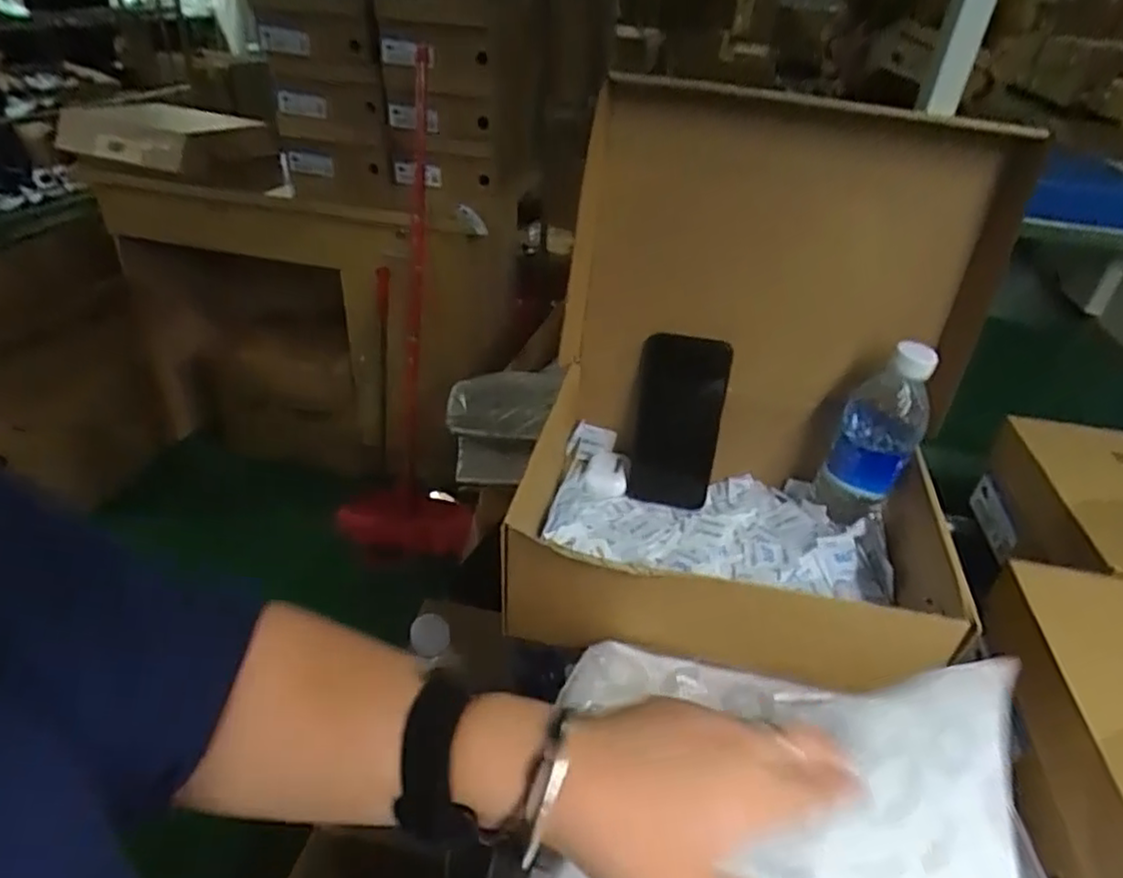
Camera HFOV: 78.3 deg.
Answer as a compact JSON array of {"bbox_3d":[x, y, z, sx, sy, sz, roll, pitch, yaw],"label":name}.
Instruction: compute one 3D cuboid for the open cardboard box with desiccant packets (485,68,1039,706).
[{"bbox_3d":[0.149,-0.048,0.519,0.310,0.343,0.303,7,35,6],"label":"open cardboard box with desiccant packets"}]

